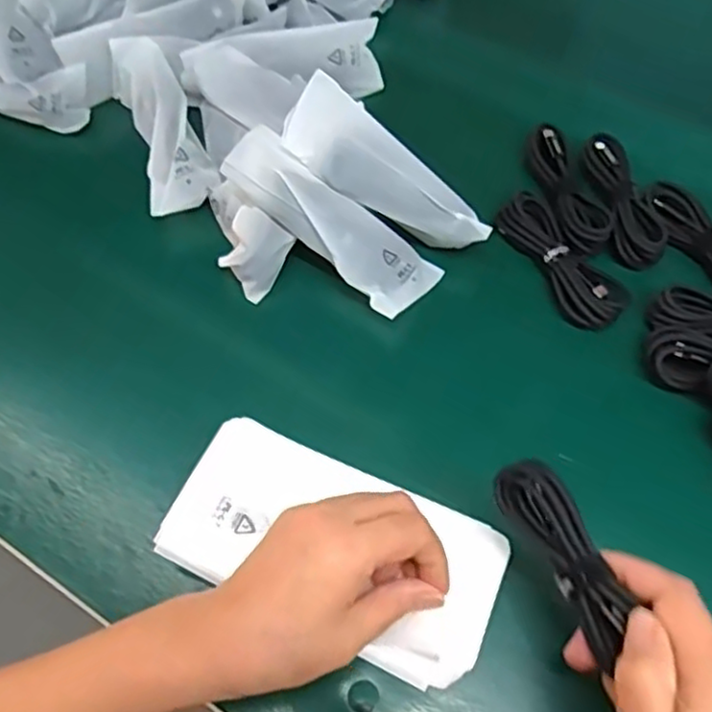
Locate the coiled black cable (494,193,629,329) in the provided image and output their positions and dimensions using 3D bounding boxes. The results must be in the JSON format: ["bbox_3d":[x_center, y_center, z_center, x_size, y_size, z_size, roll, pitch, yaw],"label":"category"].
[{"bbox_3d":[0.135,-0.064,0.456,0.042,0.016,0.106,-33,66,-14],"label":"coiled black cable"}]

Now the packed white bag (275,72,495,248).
[{"bbox_3d":[0.019,-0.119,0.451,0.144,0.035,0.052,37,68,-4],"label":"packed white bag"}]

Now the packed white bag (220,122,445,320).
[{"bbox_3d":[-0.016,-0.085,0.440,0.150,0.017,0.055,38,68,-7],"label":"packed white bag"}]

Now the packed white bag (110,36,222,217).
[{"bbox_3d":[-0.140,-0.168,0.487,0.047,0.034,0.141,-20,64,-8],"label":"packed white bag"}]

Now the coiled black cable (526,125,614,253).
[{"bbox_3d":[0.146,-0.118,0.479,0.035,0.017,0.102,-14,63,-5],"label":"coiled black cable"}]

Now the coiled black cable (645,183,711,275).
[{"bbox_3d":[0.235,-0.073,0.452,0.032,0.013,0.106,-32,66,-14],"label":"coiled black cable"}]

